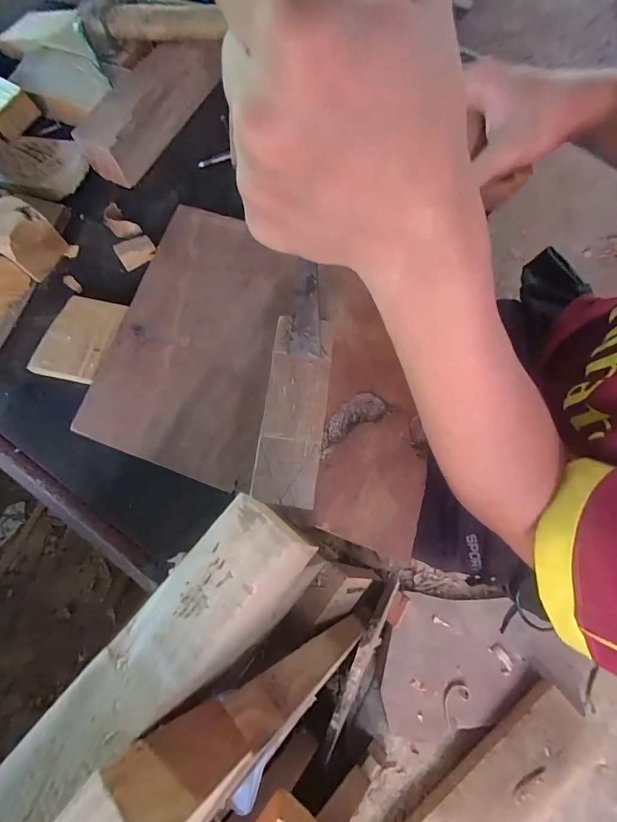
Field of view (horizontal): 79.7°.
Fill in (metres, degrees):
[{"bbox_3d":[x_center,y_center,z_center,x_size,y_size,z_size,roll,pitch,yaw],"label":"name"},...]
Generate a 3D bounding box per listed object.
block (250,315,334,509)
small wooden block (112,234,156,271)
[{"bbox_3d":[-0.009,0.001,0.261,0.040,0.032,0.127,6,74,2],"label":"block"},{"bbox_3d":[-0.154,-0.143,0.331,0.032,0.010,0.022,-26,76,-7],"label":"small wooden block"}]

